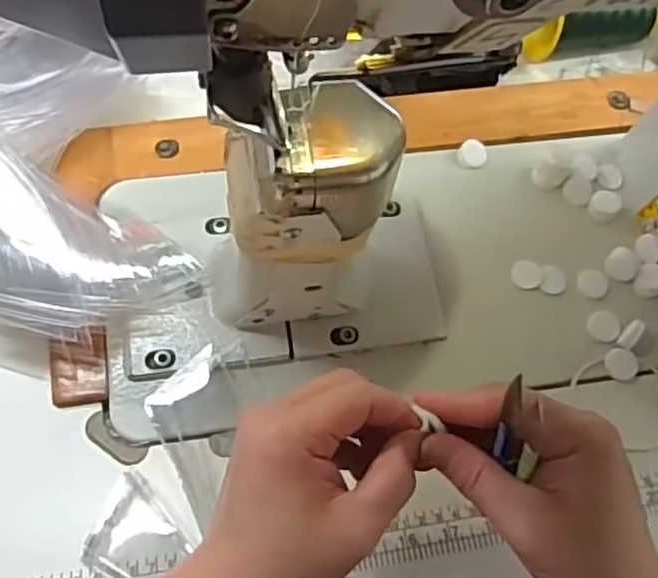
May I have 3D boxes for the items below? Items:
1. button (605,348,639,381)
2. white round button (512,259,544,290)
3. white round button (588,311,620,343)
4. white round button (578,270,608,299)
[{"bbox_3d":[0.190,0.049,0.453,0.020,0.007,0.020,1,61,-2],"label":"button"},{"bbox_3d":[0.133,-0.010,0.470,0.019,0.004,0.020,1,61,-2],"label":"white round button"},{"bbox_3d":[0.183,0.024,0.464,0.020,0.004,0.021,1,61,-2],"label":"white round button"},{"bbox_3d":[0.180,-0.004,0.476,0.020,0.005,0.019,1,61,-2],"label":"white round button"}]

